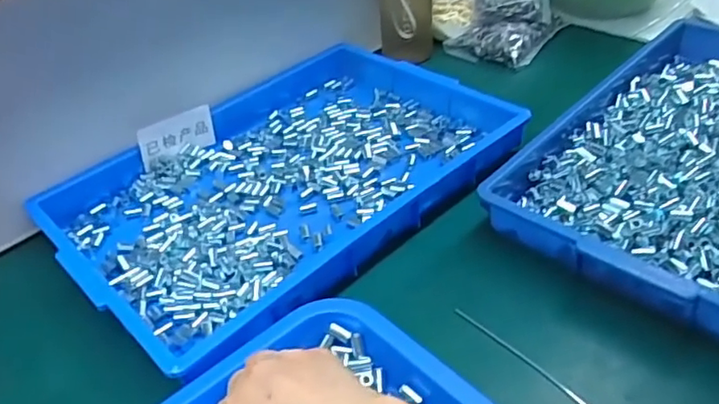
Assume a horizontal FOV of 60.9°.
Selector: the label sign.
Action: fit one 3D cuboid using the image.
[{"bbox_3d":[-0.198,-0.070,0.664,0.087,0.043,0.008,-30,23,-32],"label":"label sign"}]

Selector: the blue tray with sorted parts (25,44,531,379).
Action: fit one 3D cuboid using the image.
[{"bbox_3d":[-0.078,-0.033,0.619,0.427,0.038,0.303,-34,46,-29],"label":"blue tray with sorted parts"}]

